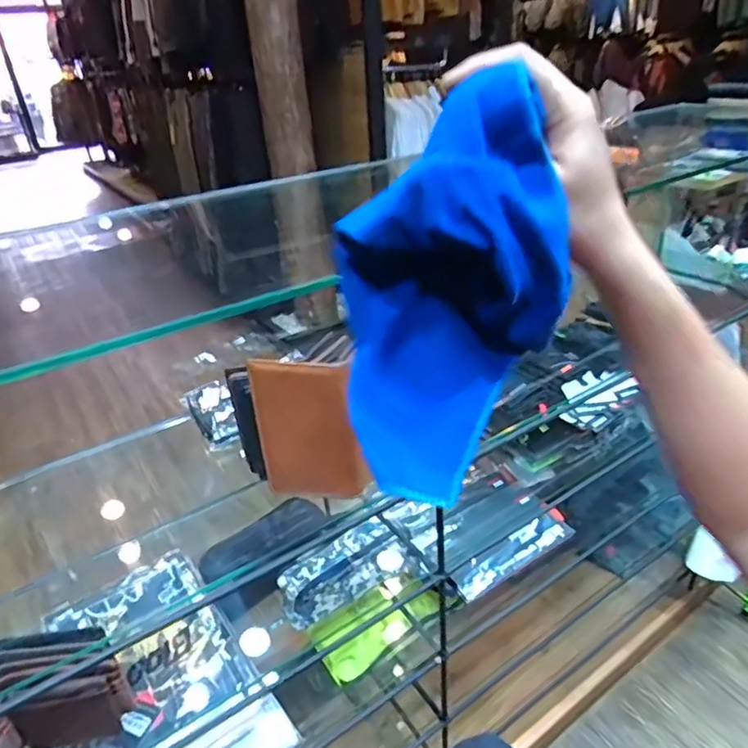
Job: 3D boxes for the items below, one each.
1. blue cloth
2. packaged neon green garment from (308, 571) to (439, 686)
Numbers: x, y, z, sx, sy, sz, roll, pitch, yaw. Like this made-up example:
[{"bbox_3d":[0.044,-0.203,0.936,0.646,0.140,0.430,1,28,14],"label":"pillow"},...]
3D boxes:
[{"bbox_3d":[0.045,-0.053,0.349,0.123,0.208,0.123,-10,30,-10],"label":"blue cloth"},{"bbox_3d":[0.001,0.448,1.057,0.229,0.025,0.123,-34,37,-11],"label":"packaged neon green garment"}]

